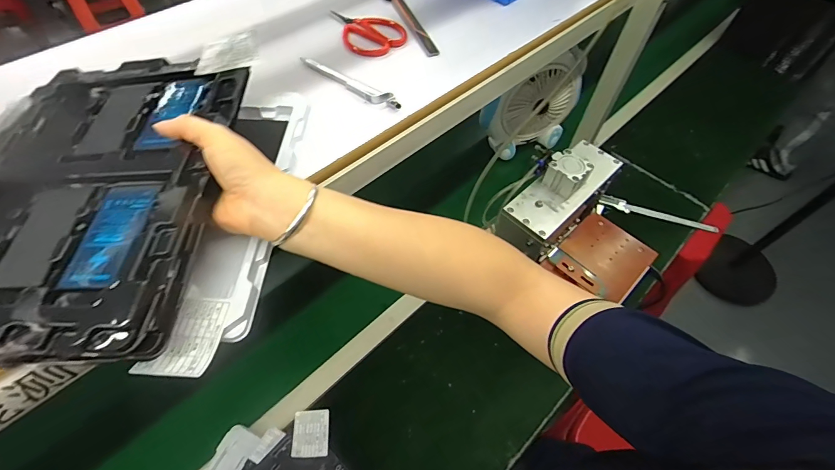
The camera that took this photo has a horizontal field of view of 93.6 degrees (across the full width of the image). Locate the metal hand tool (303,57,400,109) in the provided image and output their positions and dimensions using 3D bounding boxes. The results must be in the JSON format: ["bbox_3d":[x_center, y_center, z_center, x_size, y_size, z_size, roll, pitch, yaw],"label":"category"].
[{"bbox_3d":[-0.083,-0.179,0.465,0.150,0.010,0.017,29,65,16],"label":"metal hand tool"}]

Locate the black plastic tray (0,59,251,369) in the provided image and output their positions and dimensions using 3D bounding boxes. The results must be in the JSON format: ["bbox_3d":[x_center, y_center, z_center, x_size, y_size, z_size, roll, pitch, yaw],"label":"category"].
[{"bbox_3d":[-0.269,-0.042,0.309,0.226,0.025,0.277,0,60,2],"label":"black plastic tray"}]

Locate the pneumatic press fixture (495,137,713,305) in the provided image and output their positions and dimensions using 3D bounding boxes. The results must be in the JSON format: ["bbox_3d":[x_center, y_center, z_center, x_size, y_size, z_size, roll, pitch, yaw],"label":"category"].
[{"bbox_3d":[0.277,-0.011,0.659,0.237,0.191,0.231,39,68,21],"label":"pneumatic press fixture"}]

